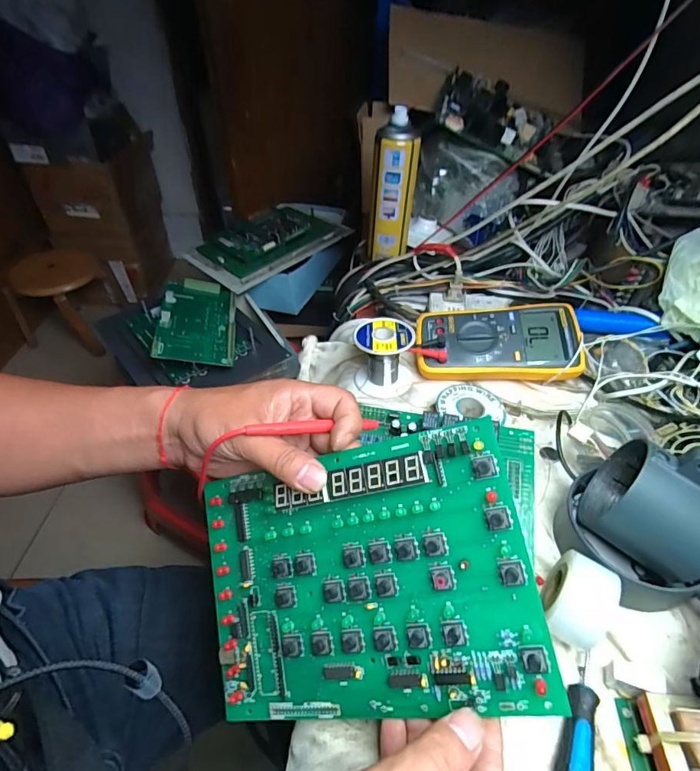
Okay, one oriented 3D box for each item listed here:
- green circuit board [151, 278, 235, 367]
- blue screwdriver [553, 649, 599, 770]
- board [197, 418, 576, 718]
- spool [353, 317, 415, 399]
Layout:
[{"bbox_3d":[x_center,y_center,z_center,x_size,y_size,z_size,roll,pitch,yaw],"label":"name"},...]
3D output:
[{"bbox_3d":[-0.251,-0.109,0.726,0.116,0.011,0.198,6,49,-20],"label":"green circuit board"},{"bbox_3d":[0.138,0.221,0.272,0.019,0.023,0.130,20,48,18],"label":"blue screwdriver"},{"bbox_3d":[0.001,0.123,0.280,0.212,0.010,0.156,-16,75,19],"label":"board"},{"bbox_3d":[0.037,-0.030,0.487,0.065,0.068,0.061,4,45,4],"label":"spool"}]

